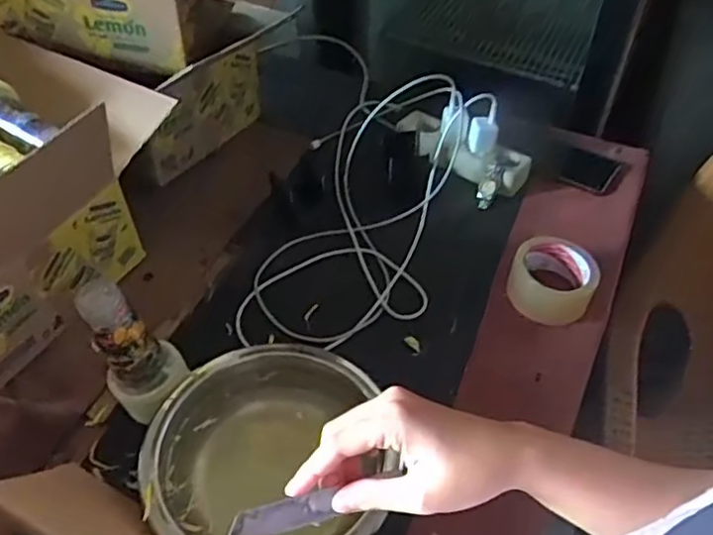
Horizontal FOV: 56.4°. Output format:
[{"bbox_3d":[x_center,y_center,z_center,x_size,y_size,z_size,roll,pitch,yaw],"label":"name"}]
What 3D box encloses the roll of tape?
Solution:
[{"bbox_3d":[0.236,0.014,0.810,0.101,0.053,0.097,1,48,-1],"label":"roll of tape"}]

